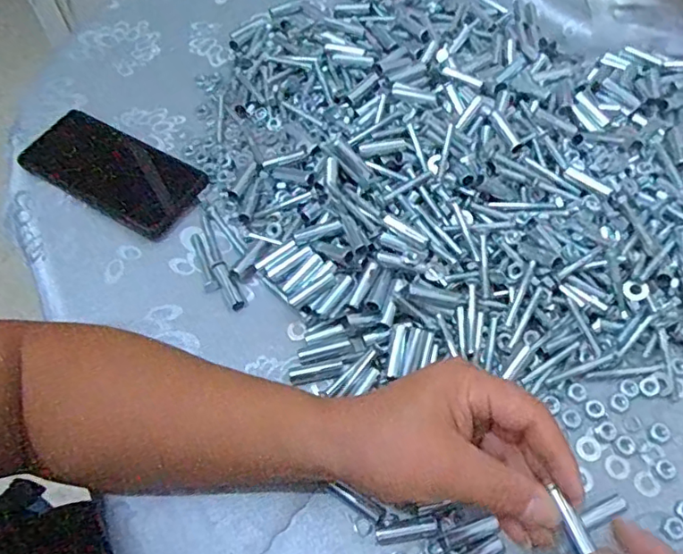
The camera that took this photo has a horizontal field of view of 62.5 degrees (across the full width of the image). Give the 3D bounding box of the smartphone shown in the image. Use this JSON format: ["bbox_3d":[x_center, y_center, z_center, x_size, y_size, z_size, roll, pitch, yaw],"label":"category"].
[{"bbox_3d":[-0.200,-0.096,0.502,0.155,0.013,0.078,27,64,14],"label":"smartphone"}]

